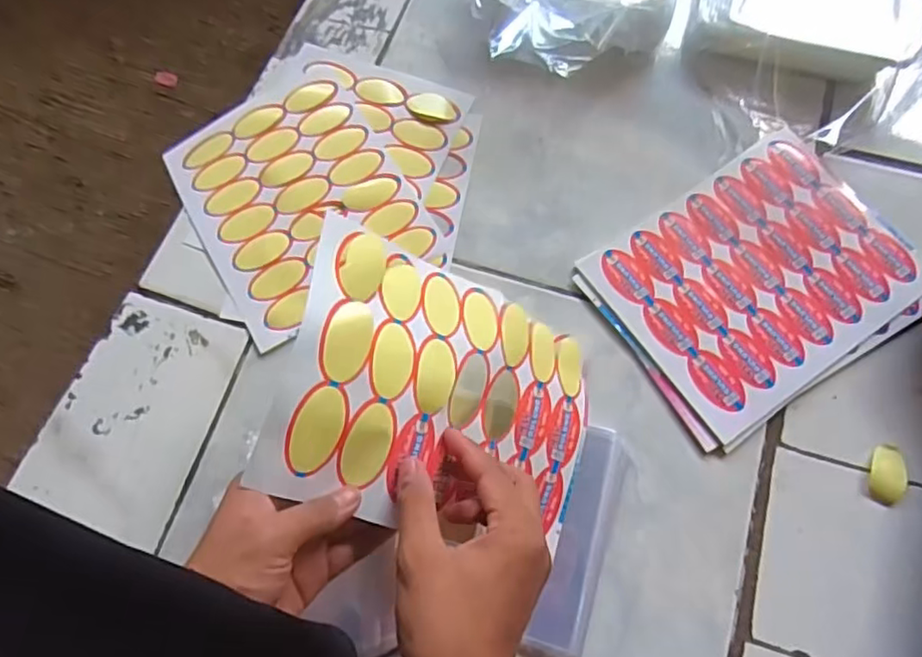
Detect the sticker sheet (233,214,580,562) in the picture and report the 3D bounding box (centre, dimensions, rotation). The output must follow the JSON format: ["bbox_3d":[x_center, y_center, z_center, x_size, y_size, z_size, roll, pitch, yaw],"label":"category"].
[{"bbox_3d":[-0.003,0.035,0.399,0.225,0.025,0.163,20,66,-32],"label":"sticker sheet"}]

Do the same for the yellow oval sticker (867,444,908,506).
[{"bbox_3d":[0.308,0.105,0.449,0.024,0.008,0.043,17,72,8],"label":"yellow oval sticker"}]

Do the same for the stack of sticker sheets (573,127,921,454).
[{"bbox_3d":[0.239,-0.042,0.501,0.246,0.010,0.180,-32,72,-9],"label":"stack of sticker sheets"}]

